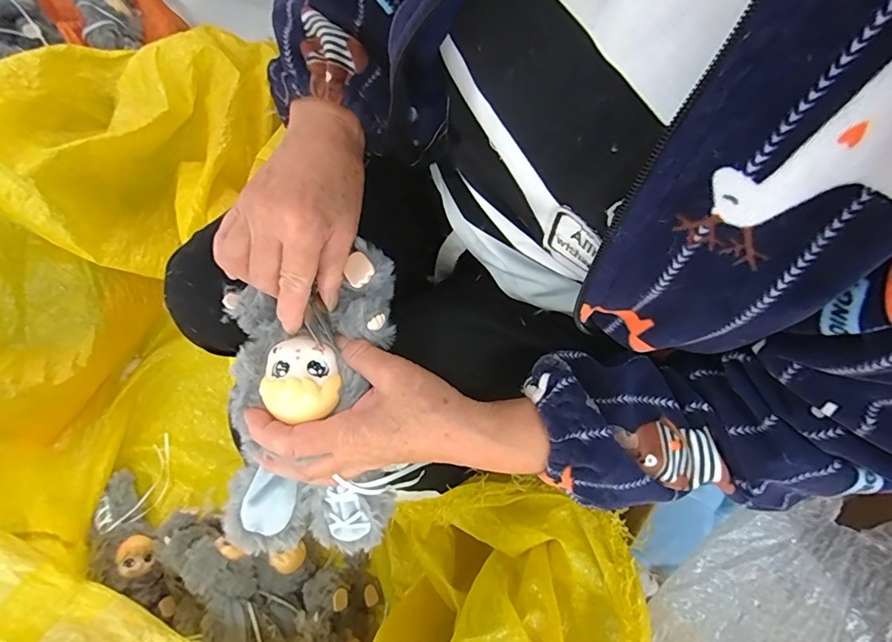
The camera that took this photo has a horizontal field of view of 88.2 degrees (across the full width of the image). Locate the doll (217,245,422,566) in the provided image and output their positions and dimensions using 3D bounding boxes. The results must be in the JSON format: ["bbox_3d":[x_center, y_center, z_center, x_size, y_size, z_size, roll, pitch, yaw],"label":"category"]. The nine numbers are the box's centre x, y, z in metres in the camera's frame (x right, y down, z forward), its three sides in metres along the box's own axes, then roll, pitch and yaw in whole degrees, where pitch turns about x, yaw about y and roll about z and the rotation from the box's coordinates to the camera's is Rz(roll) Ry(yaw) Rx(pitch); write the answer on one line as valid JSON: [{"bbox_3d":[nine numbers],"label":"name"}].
[{"bbox_3d":[-0.093,0.058,0.324,0.122,0.086,0.199,0,74,1],"label":"doll"}]

